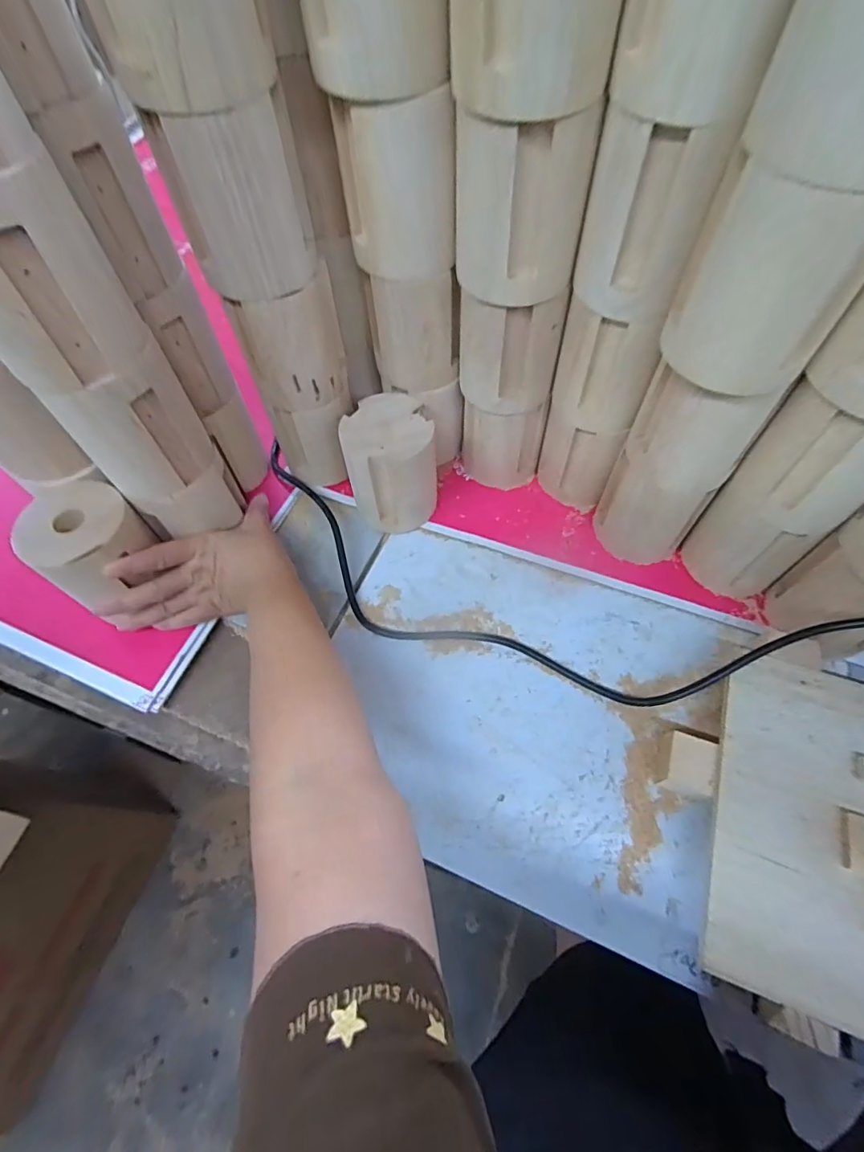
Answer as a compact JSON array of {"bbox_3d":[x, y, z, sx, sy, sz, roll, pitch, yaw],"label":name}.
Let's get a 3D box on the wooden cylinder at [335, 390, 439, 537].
[{"bbox_3d":[-0.036,-0.100,0.453,0.076,0.102,0.079,-8,62,-2],"label":"wooden cylinder"}]

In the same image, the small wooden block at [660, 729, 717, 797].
[{"bbox_3d":[0.182,0.136,0.357,0.028,0.028,0.039,17,64,11],"label":"small wooden block"}]

